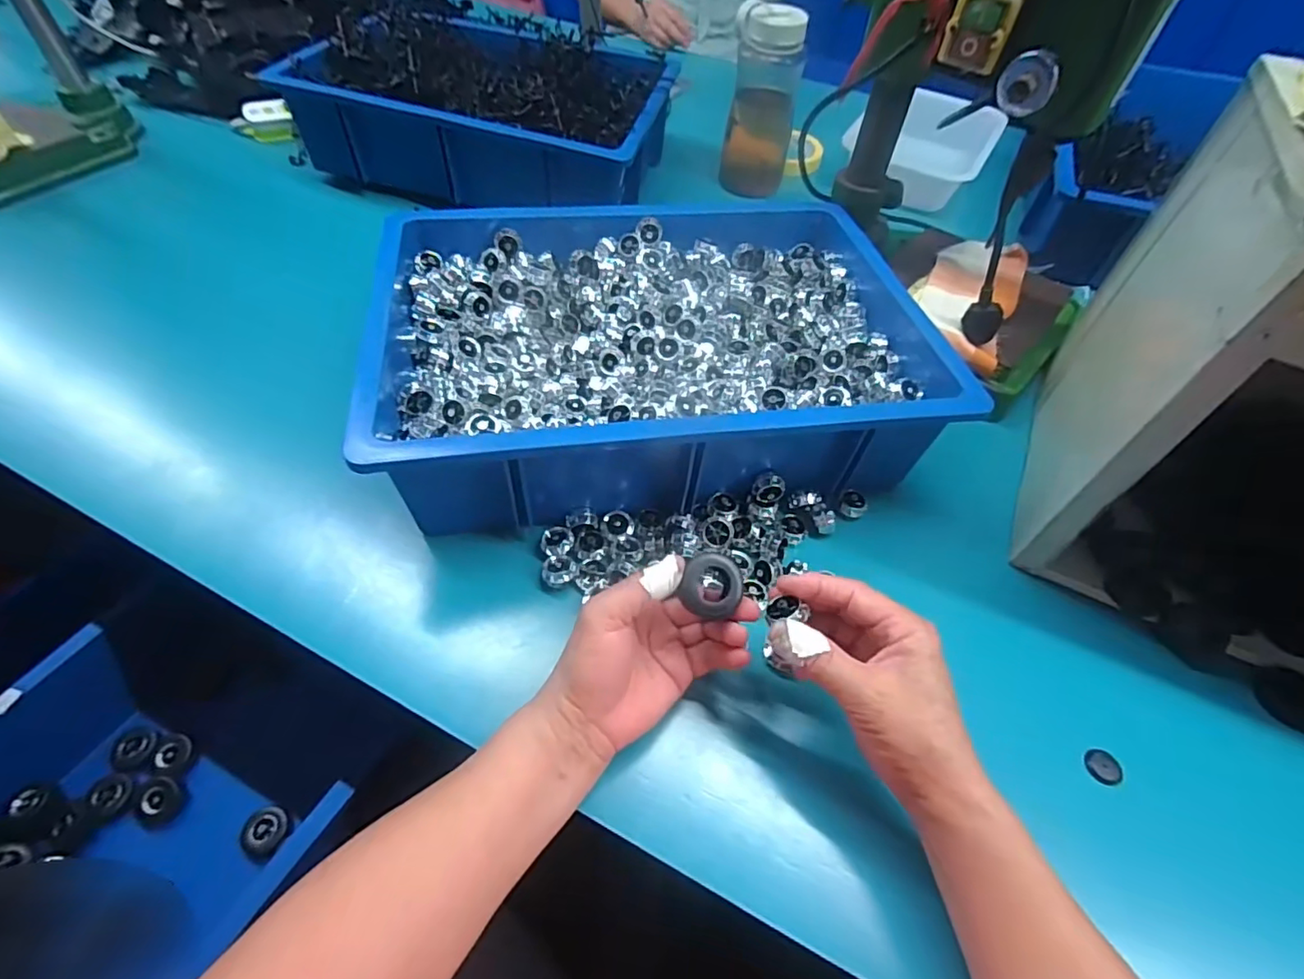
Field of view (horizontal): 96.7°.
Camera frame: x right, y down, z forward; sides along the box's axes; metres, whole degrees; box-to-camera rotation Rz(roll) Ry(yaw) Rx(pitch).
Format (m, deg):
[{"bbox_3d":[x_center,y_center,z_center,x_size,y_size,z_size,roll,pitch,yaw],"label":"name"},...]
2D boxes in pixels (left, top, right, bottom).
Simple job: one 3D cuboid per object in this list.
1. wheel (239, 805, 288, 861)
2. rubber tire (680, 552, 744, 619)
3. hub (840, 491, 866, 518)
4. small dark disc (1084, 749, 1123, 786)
[{"bbox_3d":[-0.340,0.300,0.508,0.032,0.012,0.039,3,54,-1],"label":"wheel"},{"bbox_3d":[0.036,0.055,0.343,0.033,0.015,0.035,21,86,-2],"label":"rubber tire"},{"bbox_3d":[0.169,0.013,0.487,0.020,0.014,0.019,1,54,-2],"label":"hub"},{"bbox_3d":[0.281,0.172,0.361,0.016,0.008,0.021,-11,55,-11],"label":"small dark disc"}]

